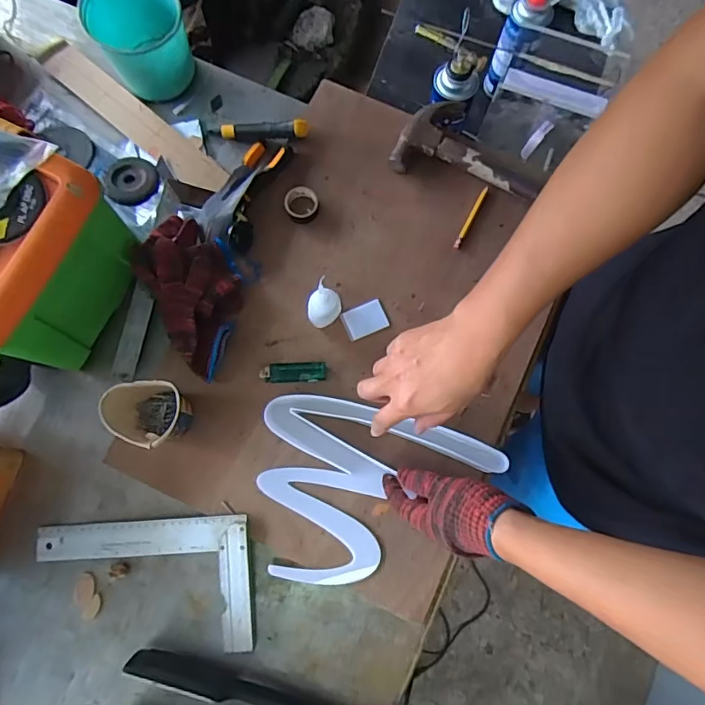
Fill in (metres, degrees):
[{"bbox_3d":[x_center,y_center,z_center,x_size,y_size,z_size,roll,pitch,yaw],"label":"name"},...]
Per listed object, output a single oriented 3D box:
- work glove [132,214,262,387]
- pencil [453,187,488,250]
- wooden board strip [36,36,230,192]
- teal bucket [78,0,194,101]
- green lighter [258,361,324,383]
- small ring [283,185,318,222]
[{"bbox_3d":[-0.203,-0.078,0.618,0.160,0.050,0.150,34,79,6],"label":"work glove"},{"bbox_3d":[0.159,-0.181,0.663,0.010,0.010,0.095,26,79,4],"label":"pencil"},{"bbox_3d":[-0.312,-0.338,0.705,0.333,0.008,0.057,41,80,7],"label":"wooden board strip"},{"bbox_3d":[-0.281,-0.429,0.673,0.111,0.102,0.121,0,78,-1],"label":"teal bucket"},{"bbox_3d":[-0.074,0.024,0.619,0.080,0.012,0.026,-1,78,-1],"label":"green lighter"},{"bbox_3d":[-0.068,-0.197,0.655,0.046,0.012,0.046,0,78,-1],"label":"small ring"}]

